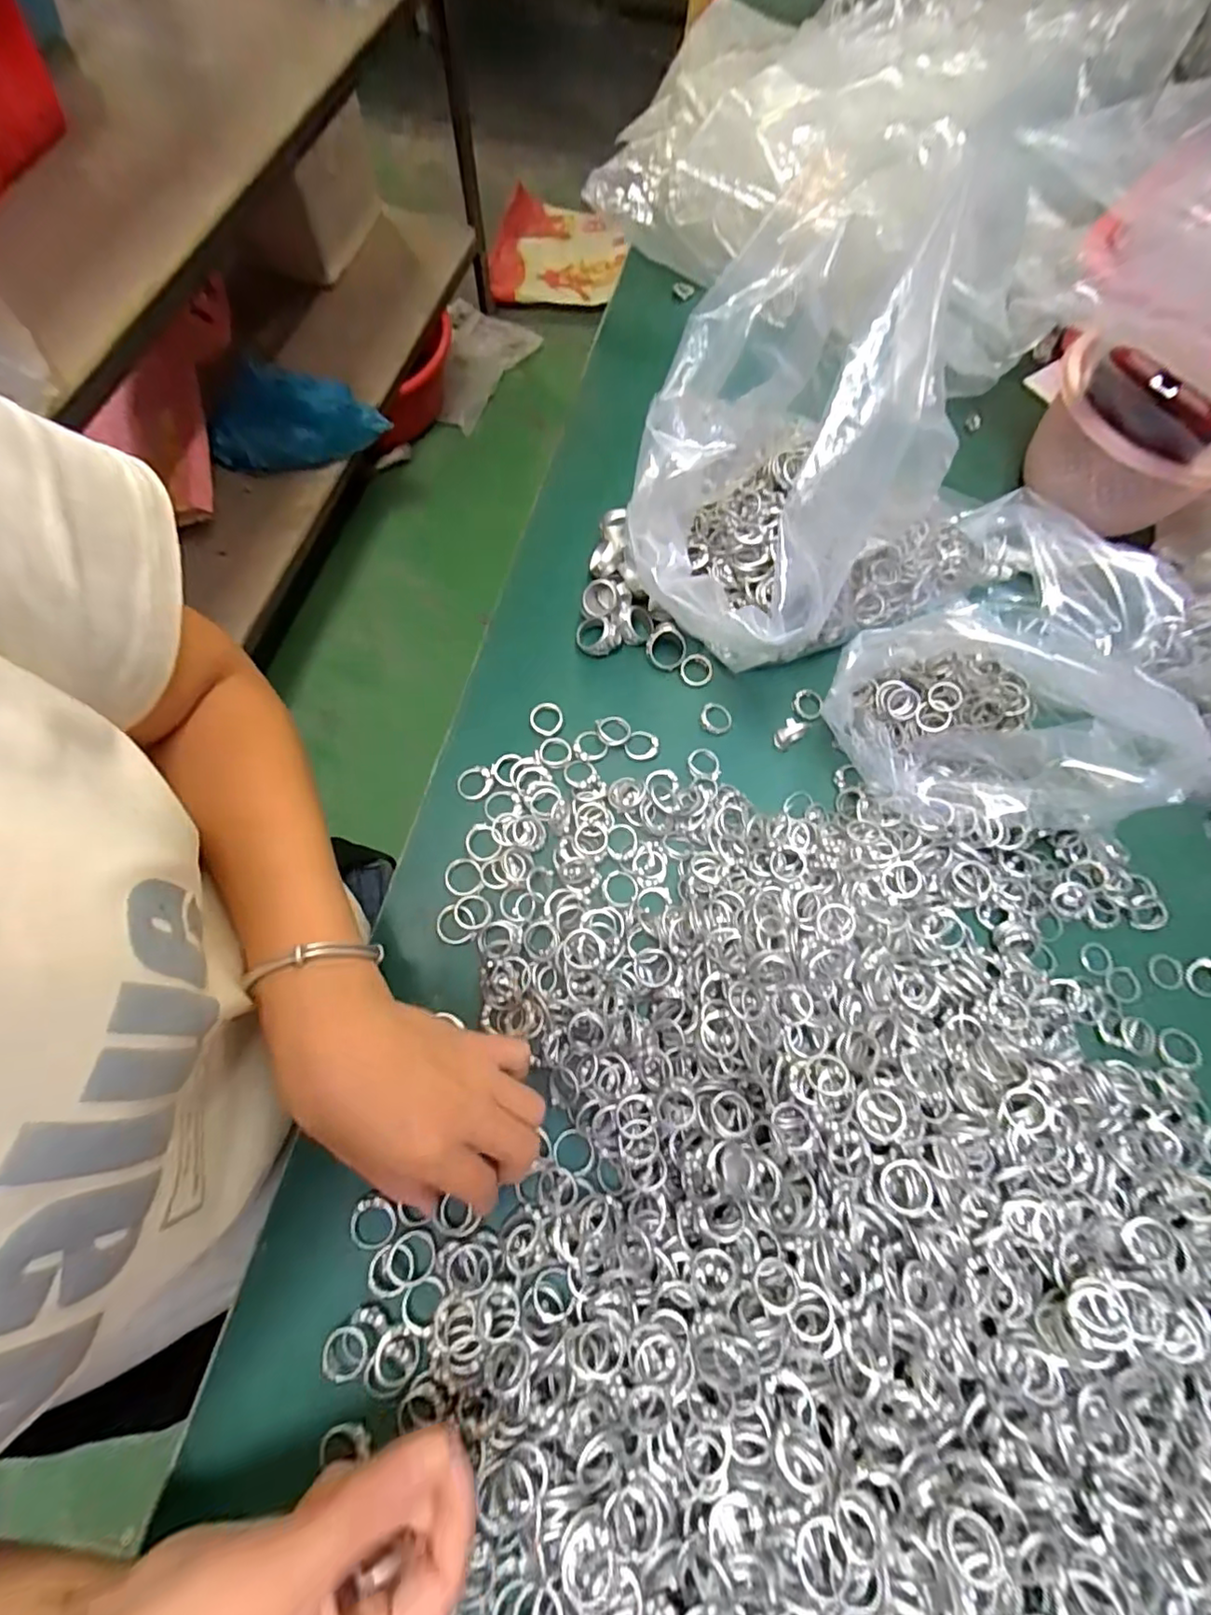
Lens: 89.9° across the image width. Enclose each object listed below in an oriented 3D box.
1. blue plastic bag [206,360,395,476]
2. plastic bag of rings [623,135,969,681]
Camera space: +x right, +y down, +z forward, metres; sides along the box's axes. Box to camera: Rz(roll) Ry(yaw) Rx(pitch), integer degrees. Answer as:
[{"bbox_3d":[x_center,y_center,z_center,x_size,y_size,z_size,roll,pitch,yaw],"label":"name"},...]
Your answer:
[{"bbox_3d":[-0.549,-0.665,1.034,0.288,0.131,0.089,-3,71,11],"label":"blue plastic bag"},{"bbox_3d":[0.088,-0.177,0.336,0.133,0.207,0.164,38,74,10],"label":"plastic bag of rings"}]

